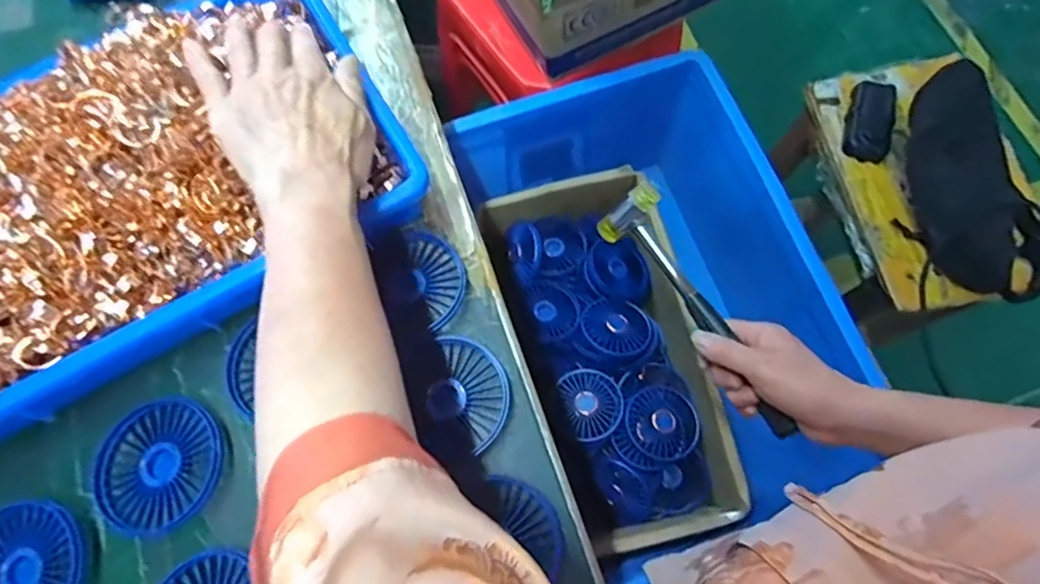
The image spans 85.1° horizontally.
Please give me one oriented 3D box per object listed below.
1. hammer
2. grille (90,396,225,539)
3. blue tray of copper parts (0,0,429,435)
[{"bbox_3d":[0.154,0.014,0.481,0.053,0.038,0.235,-30,72,-7],"label":"hammer"},{"bbox_3d":[-0.246,0.117,0.388,0.084,0.017,0.088,-1,72,2],"label":"grille"},{"bbox_3d":[-0.277,-0.084,0.397,0.358,0.074,0.248,-33,73,-8],"label":"blue tray of copper parts"}]

